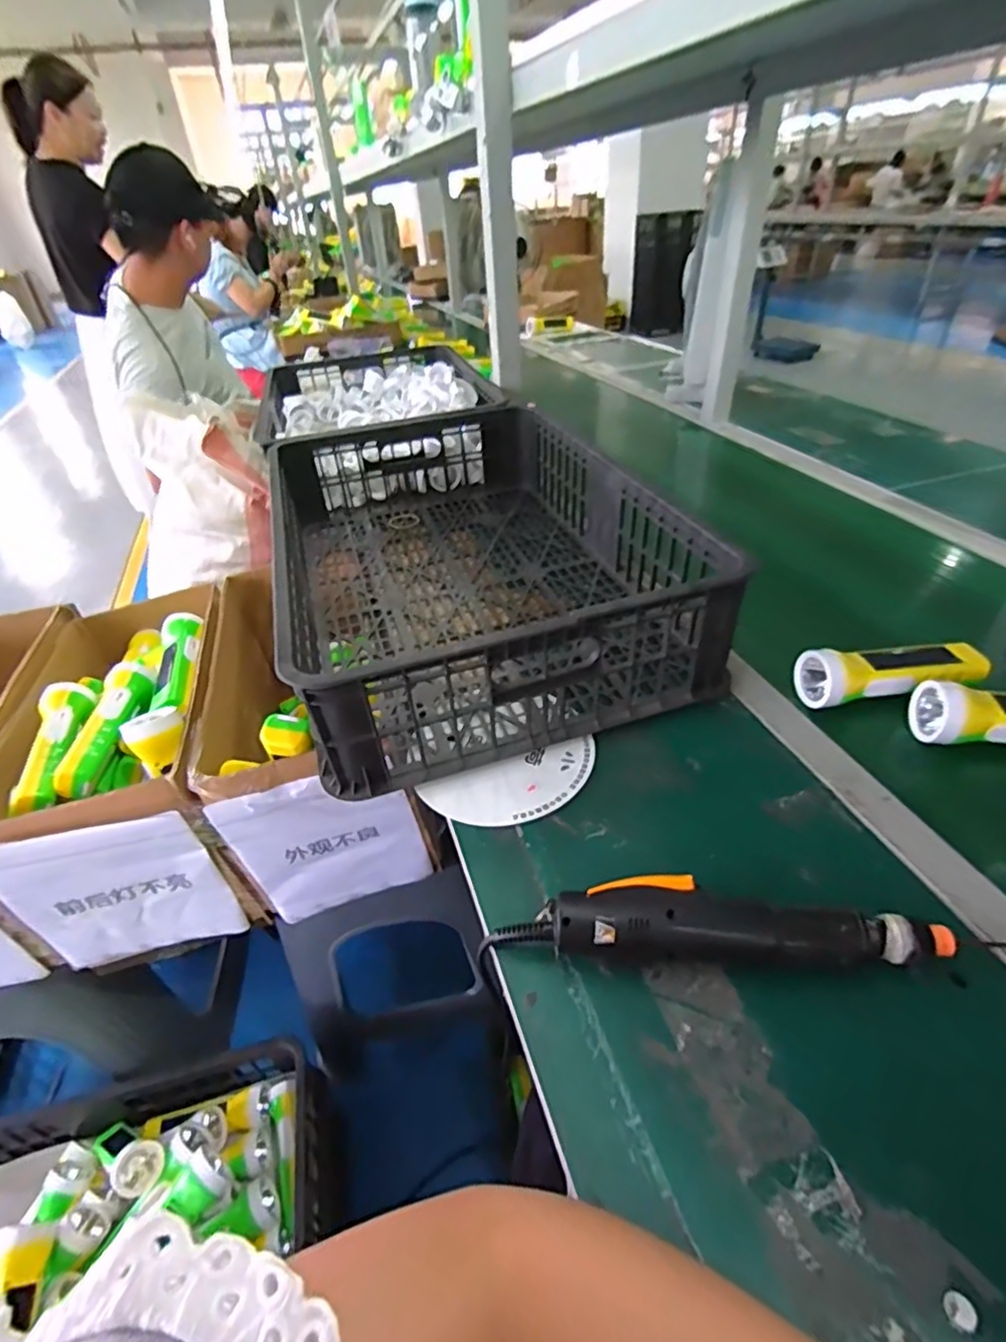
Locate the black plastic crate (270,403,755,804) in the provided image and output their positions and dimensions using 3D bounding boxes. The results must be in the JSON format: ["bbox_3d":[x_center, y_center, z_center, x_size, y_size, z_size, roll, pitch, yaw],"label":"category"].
[{"bbox_3d":[-0.060,-0.170,0.745,0.399,0.137,0.642,-13,39,-13],"label":"black plastic crate"}]

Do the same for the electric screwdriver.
[{"bbox_3d":[0.153,0.166,0.387,0.237,0.044,0.044,-1,38,5],"label":"electric screwdriver"}]

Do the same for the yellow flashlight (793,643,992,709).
[{"bbox_3d":[0.377,-0.003,0.576,0.184,0.052,0.059,-9,38,-4],"label":"yellow flashlight"}]

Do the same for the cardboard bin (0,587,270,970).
[{"bbox_3d":[-0.462,0.093,0.764,0.226,0.239,0.446,-15,39,-12],"label":"cardboard bin"}]

